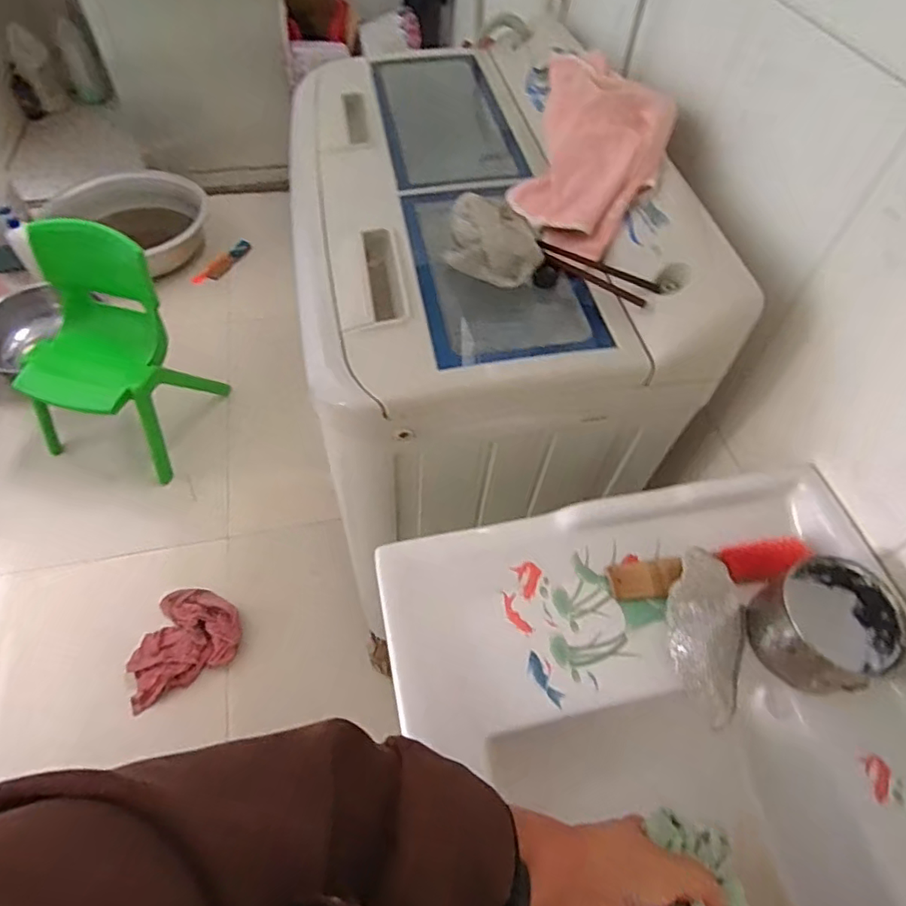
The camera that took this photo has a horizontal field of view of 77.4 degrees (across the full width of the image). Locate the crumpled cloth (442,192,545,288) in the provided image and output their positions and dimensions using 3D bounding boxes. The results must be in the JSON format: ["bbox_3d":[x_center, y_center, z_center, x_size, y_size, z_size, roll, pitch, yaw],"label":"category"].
[{"bbox_3d":[0.044,-0.226,0.605,0.109,0.069,0.046,21,57,11],"label":"crumpled cloth"}]

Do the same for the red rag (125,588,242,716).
[{"bbox_3d":[-0.602,0.408,1.260,0.245,0.049,0.226,-26,60,-20],"label":"red rag"}]

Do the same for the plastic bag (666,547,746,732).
[{"bbox_3d":[0.233,0.163,0.507,0.075,0.029,0.146,1,77,-3],"label":"plastic bag"}]

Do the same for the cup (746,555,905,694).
[{"bbox_3d":[0.330,0.153,0.501,0.112,0.068,0.103,-19,58,-16],"label":"cup"}]

